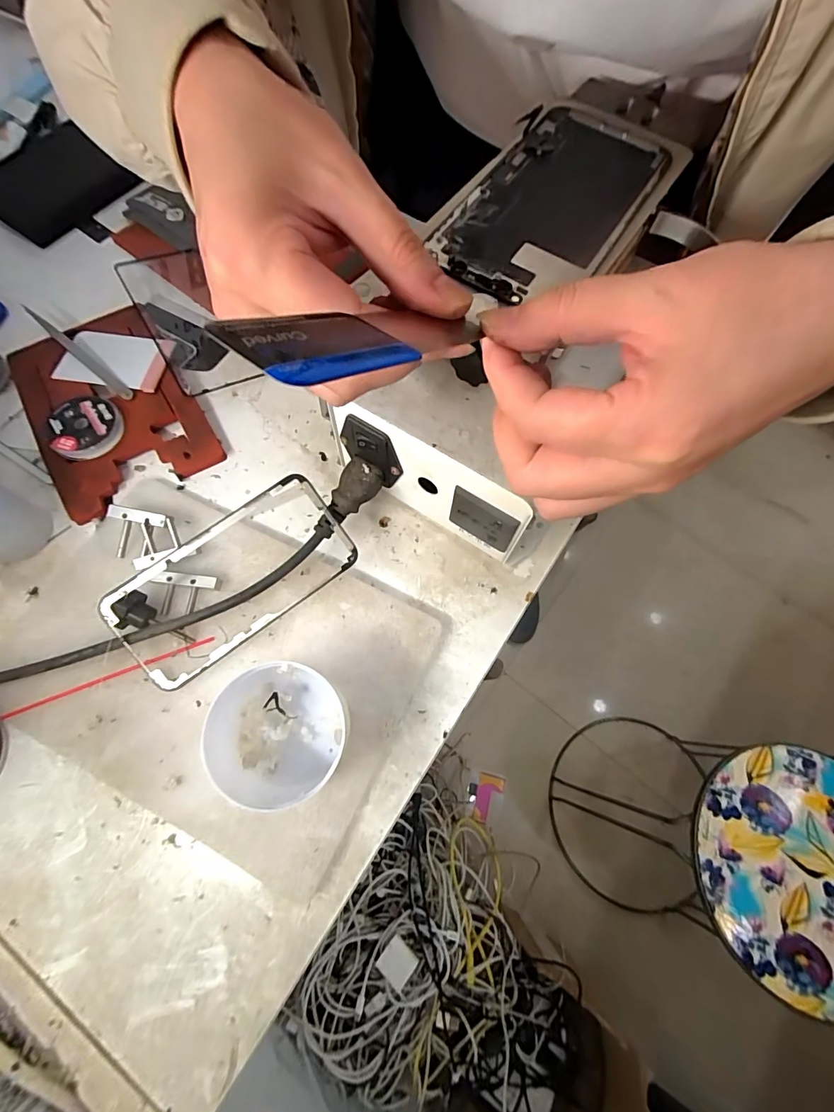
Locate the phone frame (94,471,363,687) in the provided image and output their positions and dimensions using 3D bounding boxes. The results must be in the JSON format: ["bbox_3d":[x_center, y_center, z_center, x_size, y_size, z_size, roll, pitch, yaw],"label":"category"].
[{"bbox_3d":[-0.112,0.014,0.268,0.144,0.011,0.069,-36,98,-10],"label":"phone frame"}]

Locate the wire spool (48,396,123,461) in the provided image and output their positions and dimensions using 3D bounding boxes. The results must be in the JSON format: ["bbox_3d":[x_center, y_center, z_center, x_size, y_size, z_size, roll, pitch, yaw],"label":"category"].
[{"bbox_3d":[-0.234,-0.091,0.309,0.044,0.011,0.047,1,69,-2],"label":"wire spool"}]

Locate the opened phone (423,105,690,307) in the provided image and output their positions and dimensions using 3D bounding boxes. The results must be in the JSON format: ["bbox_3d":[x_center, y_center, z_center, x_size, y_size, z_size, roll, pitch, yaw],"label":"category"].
[{"bbox_3d":[0.067,-0.165,0.204,0.073,0.006,0.145,30,71,9],"label":"opened phone"}]

